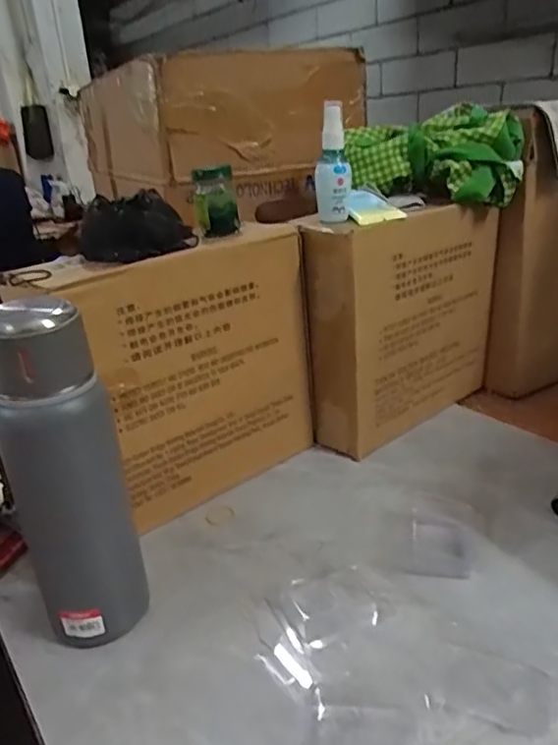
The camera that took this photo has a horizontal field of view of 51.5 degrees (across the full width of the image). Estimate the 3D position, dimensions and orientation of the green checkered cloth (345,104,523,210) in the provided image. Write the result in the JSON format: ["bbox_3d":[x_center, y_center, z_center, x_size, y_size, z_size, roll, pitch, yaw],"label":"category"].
[{"bbox_3d":[0.177,-0.257,0.696,0.213,0.093,0.079,6,25,22],"label":"green checkered cloth"}]

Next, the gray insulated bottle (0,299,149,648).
[{"bbox_3d":[-0.161,0.084,0.432,0.077,0.268,0.065,14,29,35],"label":"gray insulated bottle"}]

